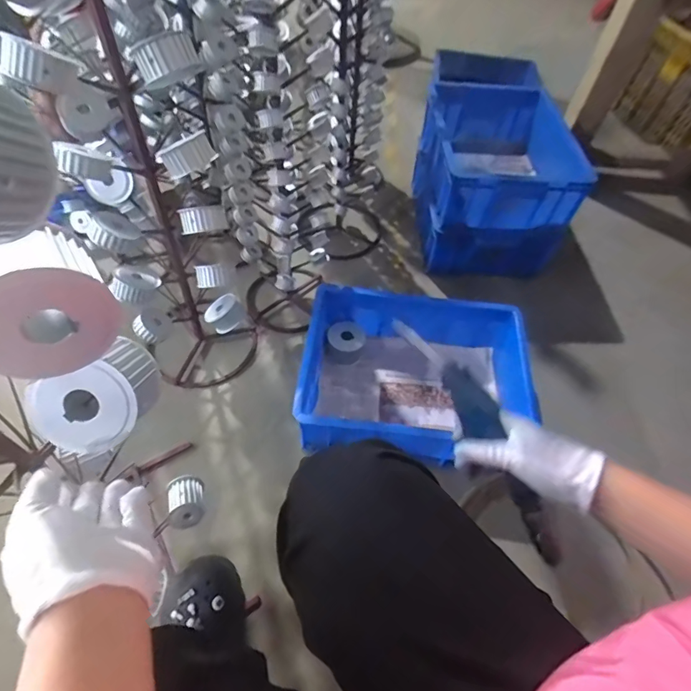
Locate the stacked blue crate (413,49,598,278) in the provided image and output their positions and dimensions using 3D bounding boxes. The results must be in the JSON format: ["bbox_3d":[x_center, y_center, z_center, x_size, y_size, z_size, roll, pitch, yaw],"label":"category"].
[{"bbox_3d":[0.357,-0.406,1.056,0.314,0.270,0.424,1,54,-4],"label":"stacked blue crate"}]

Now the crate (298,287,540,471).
[{"bbox_3d":[0.123,0.064,0.820,0.396,0.151,0.294,6,54,0],"label":"crate"}]

